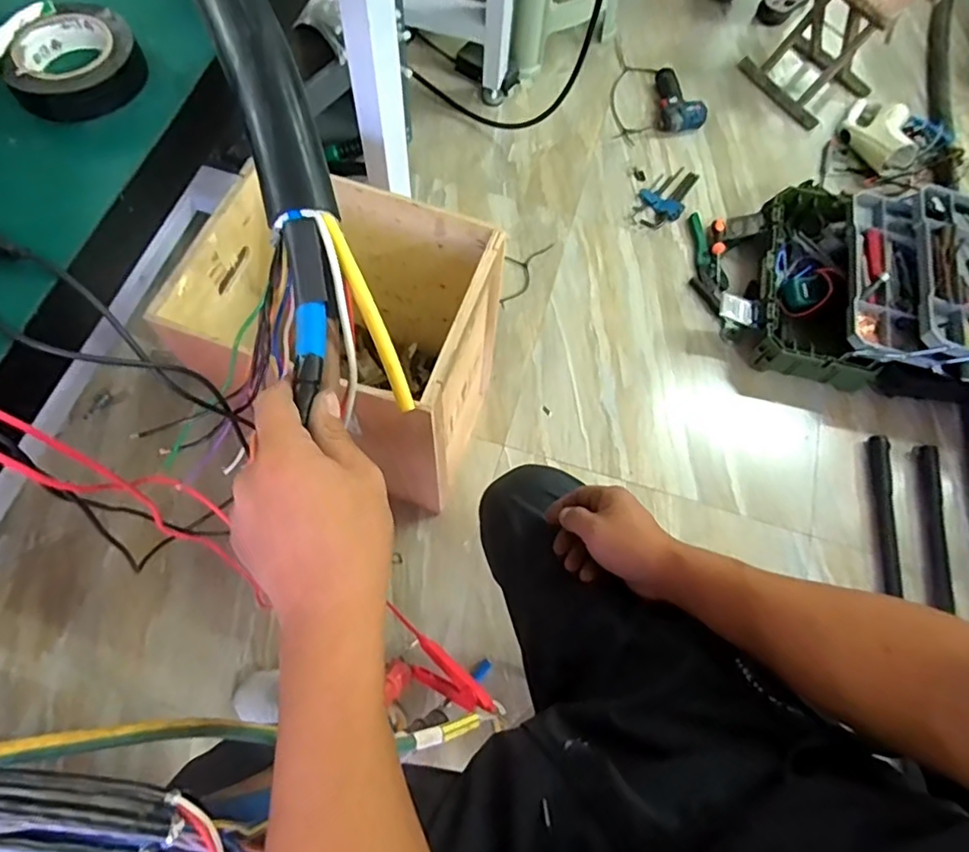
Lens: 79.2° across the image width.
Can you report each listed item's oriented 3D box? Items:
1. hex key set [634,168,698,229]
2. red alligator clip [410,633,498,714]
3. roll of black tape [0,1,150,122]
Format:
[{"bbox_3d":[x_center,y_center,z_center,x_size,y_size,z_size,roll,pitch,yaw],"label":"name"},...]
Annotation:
[{"bbox_3d":[0.452,-0.577,1.460,0.112,0.019,0.239,28,68,10],"label":"hex key set"},{"bbox_3d":[-0.024,0.189,0.435,0.076,0.022,0.028,21,64,36],"label":"red alligator clip"},{"bbox_3d":[-0.231,-0.205,0.329,0.069,0.022,0.069,1,67,-2],"label":"roll of black tape"}]

